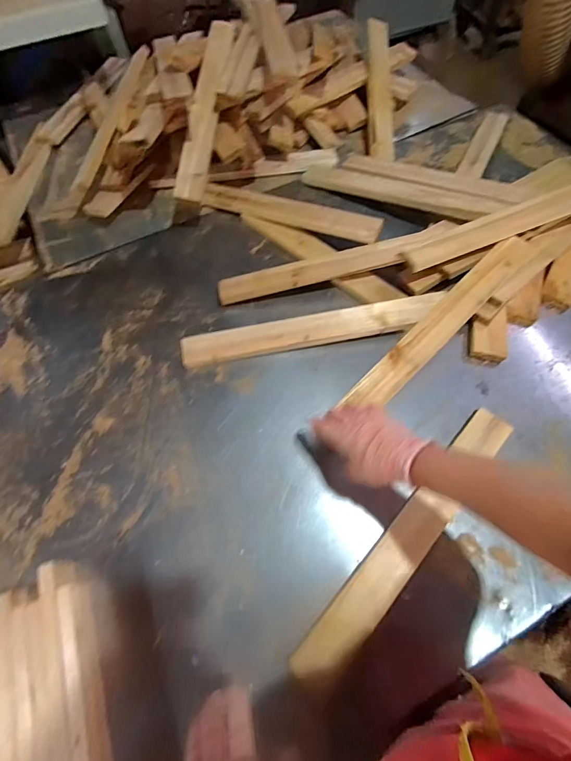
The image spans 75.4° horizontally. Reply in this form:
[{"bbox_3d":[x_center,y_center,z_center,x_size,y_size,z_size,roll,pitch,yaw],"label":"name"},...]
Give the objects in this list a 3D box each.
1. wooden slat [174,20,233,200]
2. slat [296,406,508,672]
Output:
[{"bbox_3d":[-0.184,-0.619,0.844,0.059,0.037,0.475,6,78,4],"label":"wooden slat"},{"bbox_3d":[0.193,0.228,0.555,0.064,0.034,0.478,39,71,18],"label":"slat"}]

